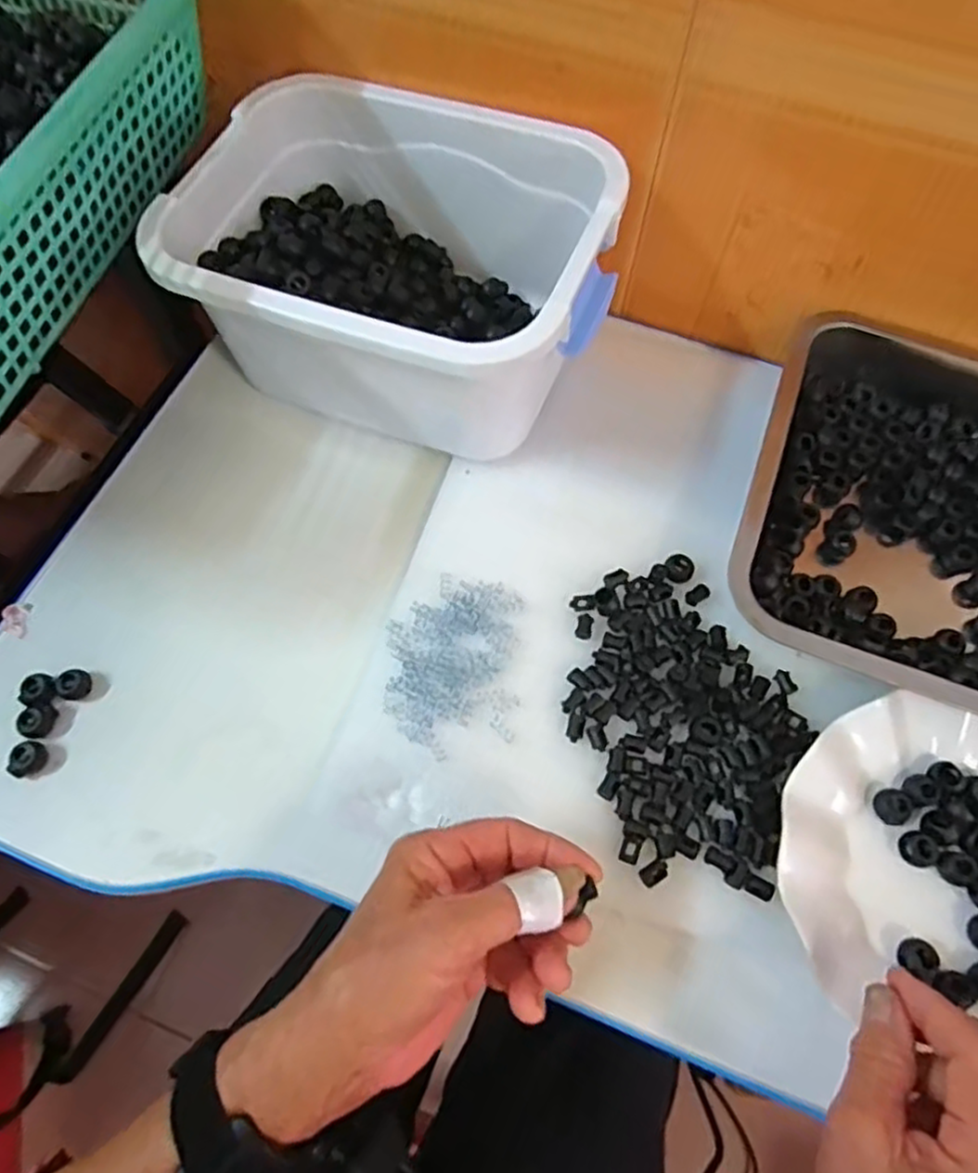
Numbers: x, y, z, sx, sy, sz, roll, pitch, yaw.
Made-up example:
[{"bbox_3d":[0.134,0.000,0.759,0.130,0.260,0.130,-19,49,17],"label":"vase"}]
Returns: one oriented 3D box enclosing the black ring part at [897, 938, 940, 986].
[{"bbox_3d":[0.208,0.179,0.341,0.016,0.007,0.018,34,71,16],"label":"black ring part"}]

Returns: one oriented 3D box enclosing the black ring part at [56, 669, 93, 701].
[{"bbox_3d":[-0.237,0.057,0.407,0.014,0.016,0.017,22,67,9],"label":"black ring part"}]

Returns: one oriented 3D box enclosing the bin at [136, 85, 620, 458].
[{"bbox_3d":[-0.055,-0.196,0.456,0.258,0.119,0.191,16,66,6],"label":"bin"}]

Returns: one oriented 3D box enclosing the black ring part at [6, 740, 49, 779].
[{"bbox_3d":[-0.253,0.094,0.386,0.018,0.011,0.017,0,65,-1],"label":"black ring part"}]

